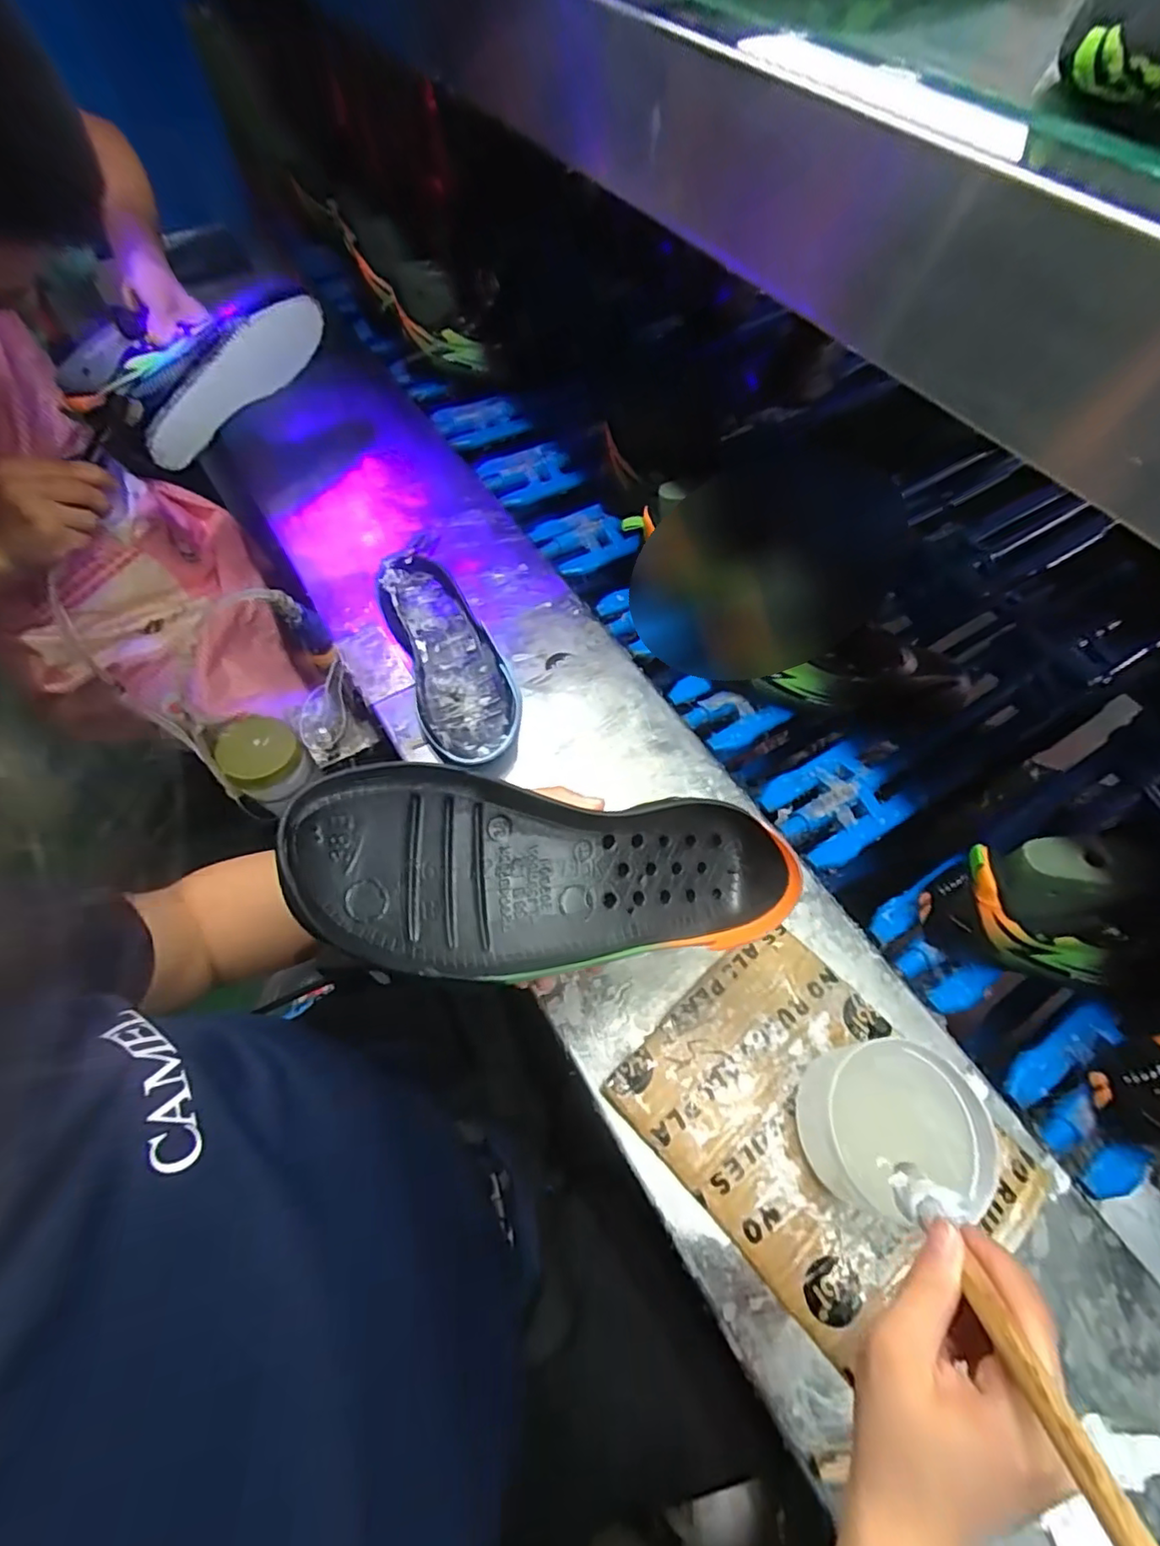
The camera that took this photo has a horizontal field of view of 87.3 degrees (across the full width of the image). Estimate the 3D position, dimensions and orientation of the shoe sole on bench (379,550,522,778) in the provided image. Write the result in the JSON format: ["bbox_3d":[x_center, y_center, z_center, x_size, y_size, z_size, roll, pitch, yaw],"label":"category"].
[{"bbox_3d":[-0.117,-0.105,0.562,0.087,0.046,0.233,-20,63,-10],"label":"shoe sole on bench"}]

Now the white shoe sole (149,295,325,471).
[{"bbox_3d":[-0.344,-0.390,0.610,0.022,0.067,0.219,39,82,17],"label":"white shoe sole"}]

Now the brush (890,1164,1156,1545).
[{"bbox_3d":[0.159,0.208,0.230,0.022,0.185,0.021,26,92,10],"label":"brush"}]

